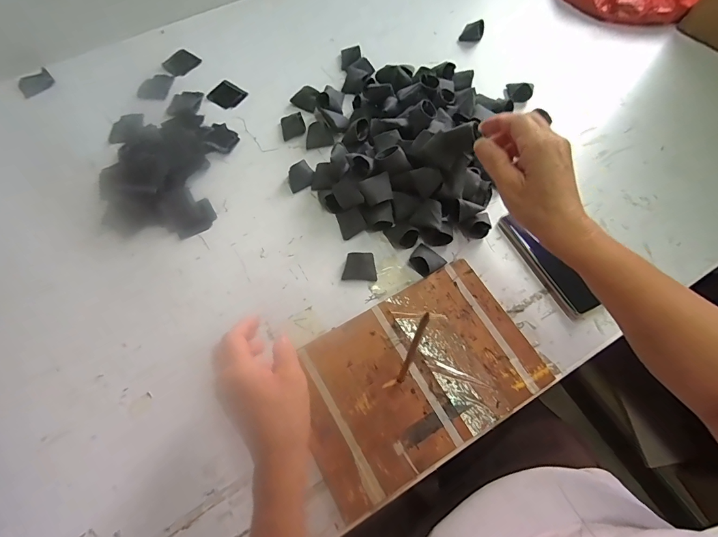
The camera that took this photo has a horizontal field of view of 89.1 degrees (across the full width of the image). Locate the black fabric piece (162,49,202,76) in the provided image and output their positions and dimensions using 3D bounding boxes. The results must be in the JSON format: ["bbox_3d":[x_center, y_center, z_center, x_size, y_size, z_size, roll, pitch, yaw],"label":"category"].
[{"bbox_3d":[-0.314,-0.363,0.646,0.047,0.004,0.055,37,70,3],"label":"black fabric piece"}]

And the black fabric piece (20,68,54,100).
[{"bbox_3d":[-0.550,-0.316,0.620,0.052,0.004,0.053,-36,69,-15],"label":"black fabric piece"}]

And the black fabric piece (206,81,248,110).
[{"bbox_3d":[-0.221,-0.290,0.608,0.054,0.004,0.049,31,69,15],"label":"black fabric piece"}]

